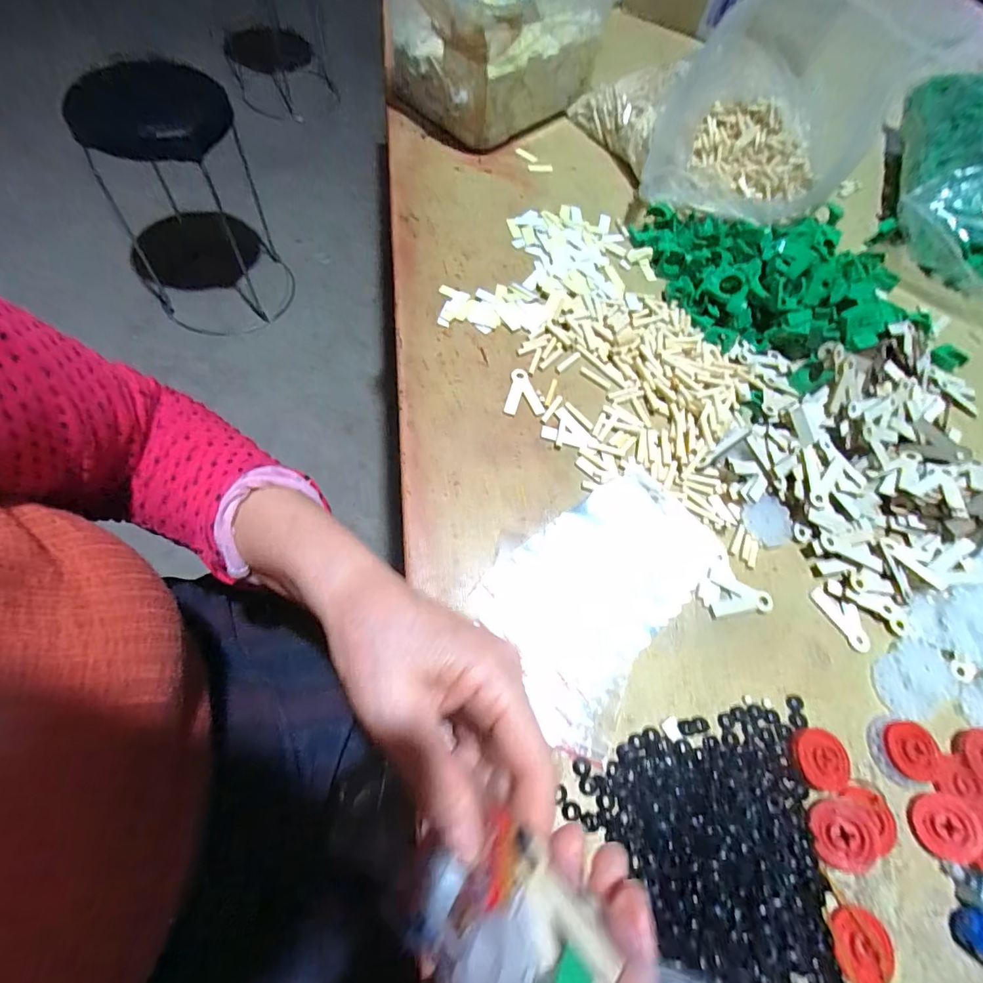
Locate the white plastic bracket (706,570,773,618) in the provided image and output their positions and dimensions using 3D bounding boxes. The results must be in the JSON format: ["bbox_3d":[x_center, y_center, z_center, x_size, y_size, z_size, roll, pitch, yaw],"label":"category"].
[{"bbox_3d":[0.170,0.072,0.322,0.042,0.004,0.030,9,63,-3],"label":"white plastic bracket"}]

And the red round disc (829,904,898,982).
[{"bbox_3d":[0.192,0.234,0.242,0.033,0.004,0.033,3,64,-6],"label":"red round disc"}]

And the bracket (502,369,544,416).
[{"bbox_3d":[0.026,-0.079,0.380,0.031,0.004,0.042,4,64,-5],"label":"bracket"}]

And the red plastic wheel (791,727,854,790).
[{"bbox_3d":[0.195,0.157,0.278,0.030,0.010,0.031,3,64,-6],"label":"red plastic wheel"}]

